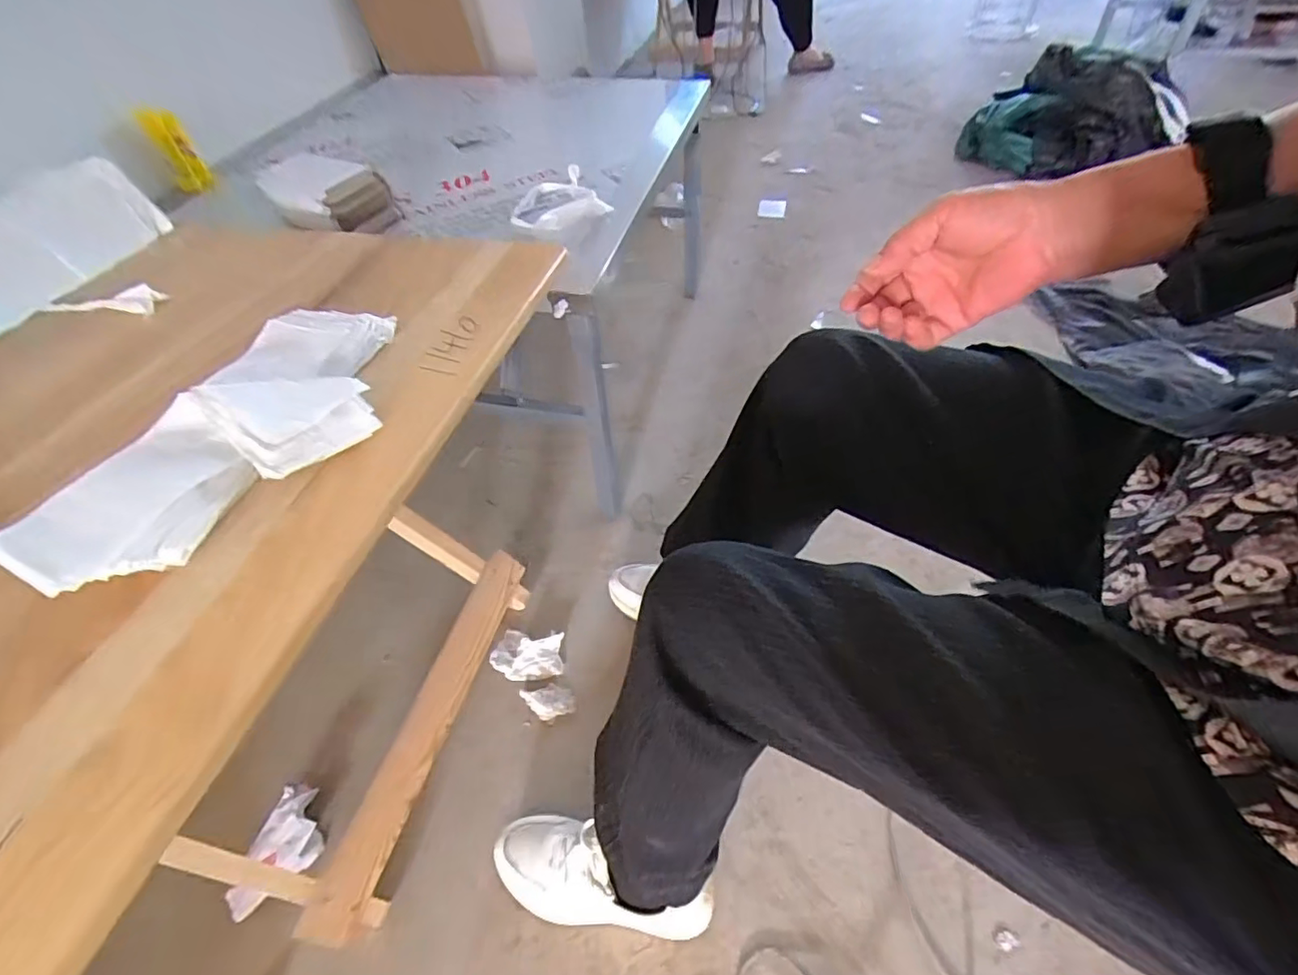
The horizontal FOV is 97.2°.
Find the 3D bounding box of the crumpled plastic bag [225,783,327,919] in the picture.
[{"bbox_3d":[-0.452,0.447,0.710,0.070,0.041,0.140,4,50,9],"label":"crumpled plastic bag"}]

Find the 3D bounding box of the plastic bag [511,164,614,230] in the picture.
[{"bbox_3d":[-0.131,-0.402,0.810,0.129,0.035,0.154,-19,50,-11],"label":"plastic bag"}]

